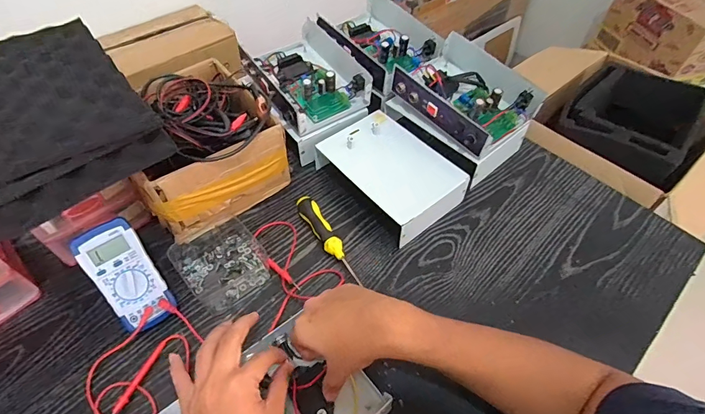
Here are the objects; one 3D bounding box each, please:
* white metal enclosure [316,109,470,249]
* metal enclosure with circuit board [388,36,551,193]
[{"bbox_3d":[0.064,-0.053,0.652,0.142,0.062,0.207,-32,61,-23],"label":"white metal enclosure"},{"bbox_3d":[0.179,-0.171,0.691,0.163,0.104,0.211,-35,62,-25],"label":"metal enclosure with circuit board"}]

